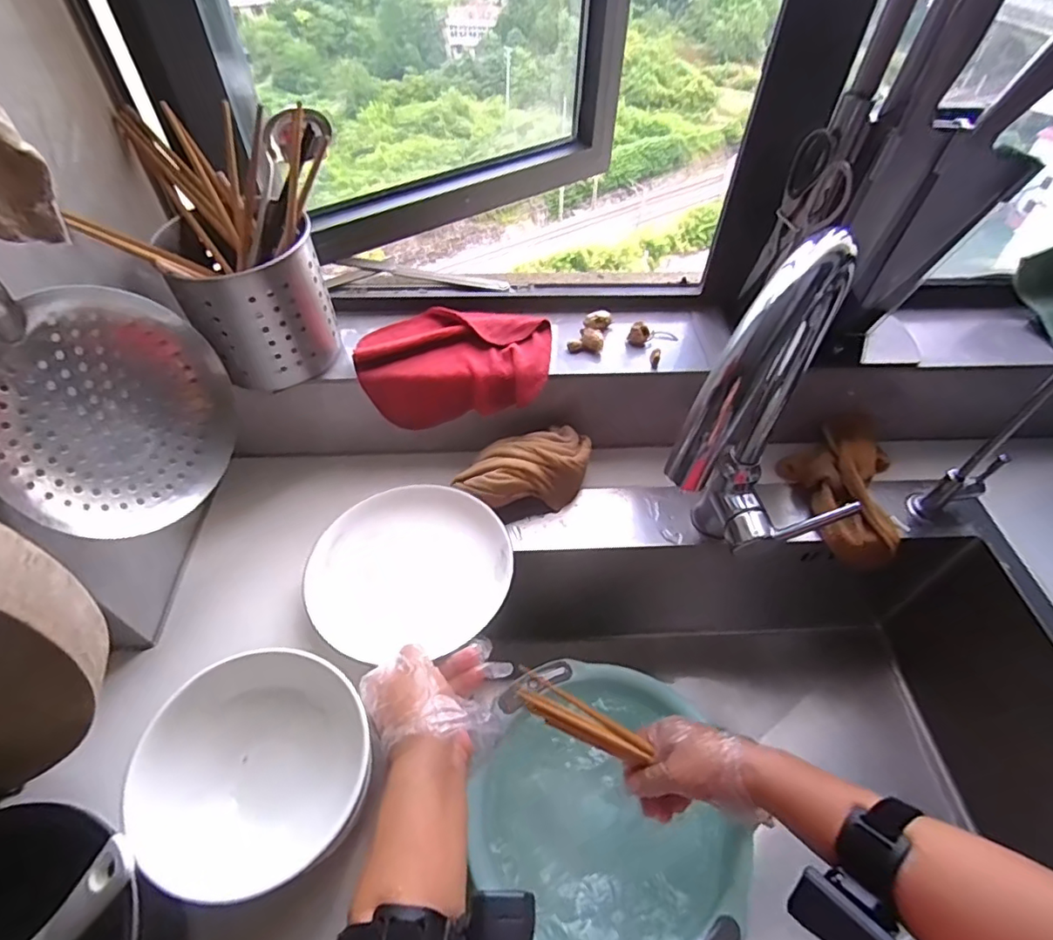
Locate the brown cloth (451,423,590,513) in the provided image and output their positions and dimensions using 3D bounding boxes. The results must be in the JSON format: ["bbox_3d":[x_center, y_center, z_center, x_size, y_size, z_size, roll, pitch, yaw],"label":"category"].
[{"bbox_3d":[0.000,0.003,0.580,0.138,0.067,0.064,-13,52,-14],"label":"brown cloth"}]

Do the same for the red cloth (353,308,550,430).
[{"bbox_3d":[-0.074,-0.108,0.588,0.189,0.072,0.104,7,50,2],"label":"red cloth"}]

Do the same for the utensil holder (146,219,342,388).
[{"bbox_3d":[-0.248,-0.158,0.520,0.120,0.125,0.121,-17,53,-17],"label":"utensil holder"}]

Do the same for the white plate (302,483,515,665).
[{"bbox_3d":[-0.107,0.088,0.511,0.180,0.030,0.164,2,50,-2],"label":"white plate"}]

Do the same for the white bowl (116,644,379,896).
[{"bbox_3d":[-0.170,0.191,0.360,0.132,0.057,0.127,2,50,-2],"label":"white bowl"}]

